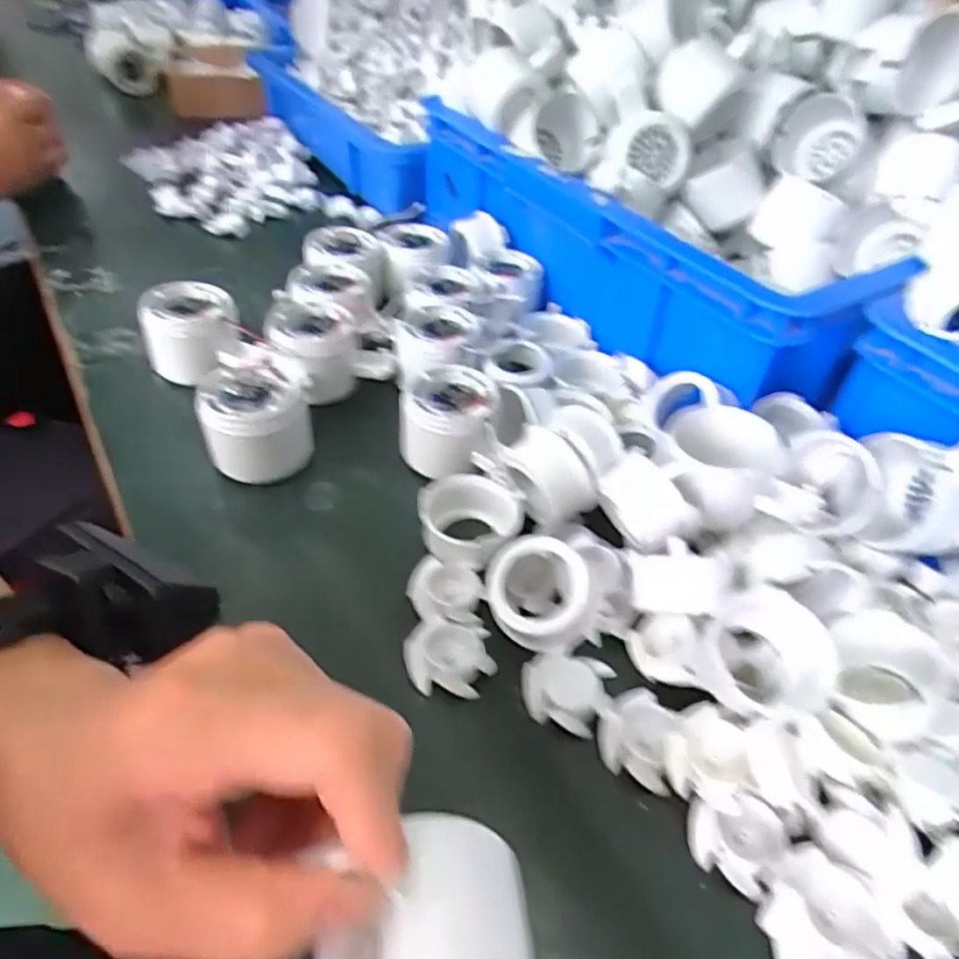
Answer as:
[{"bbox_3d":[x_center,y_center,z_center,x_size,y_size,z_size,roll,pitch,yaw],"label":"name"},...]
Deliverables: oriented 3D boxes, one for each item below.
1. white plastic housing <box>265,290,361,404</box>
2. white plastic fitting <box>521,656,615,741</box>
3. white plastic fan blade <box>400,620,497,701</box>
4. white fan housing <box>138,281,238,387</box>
[{"bbox_3d":[-0.113,-0.088,0.470,0.059,0.045,0.070,-14,47,-19],"label":"white plastic housing"},{"bbox_3d":[0.040,0.098,0.321,0.039,0.010,0.035,16,45,11],"label":"white plastic fitting"},{"bbox_3d":[-0.014,0.084,0.325,0.041,0.015,0.034,6,44,1],"label":"white plastic fan blade"},{"bbox_3d":[-0.199,-0.098,0.473,0.060,0.053,0.062,-18,49,-22],"label":"white fan housing"}]

